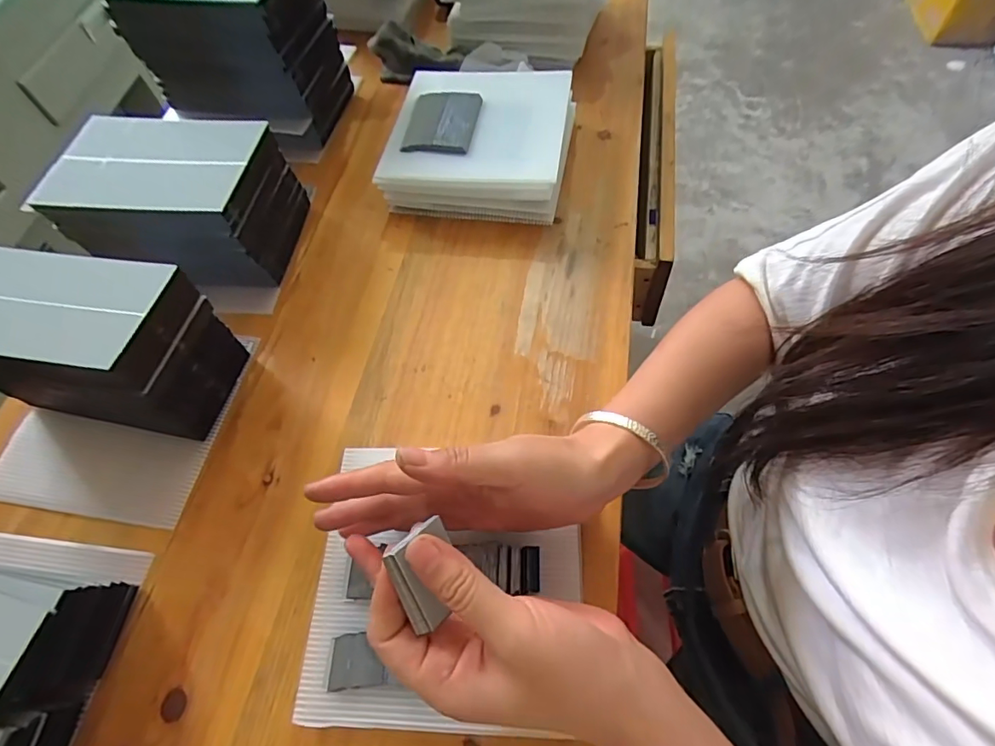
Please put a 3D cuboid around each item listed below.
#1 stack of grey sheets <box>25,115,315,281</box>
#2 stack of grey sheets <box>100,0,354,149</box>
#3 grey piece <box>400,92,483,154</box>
[{"bbox_3d":[-0.269,-0.145,0.435,0.160,0.099,0.109,2,60,5],"label":"stack of grey sheets"},{"bbox_3d":[-0.255,-0.326,0.510,0.154,0.152,0.118,10,61,10],"label":"stack of grey sheets"},{"bbox_3d":[-0.051,-0.233,0.462,0.062,0.007,0.079,5,61,7],"label":"grey piece"}]

